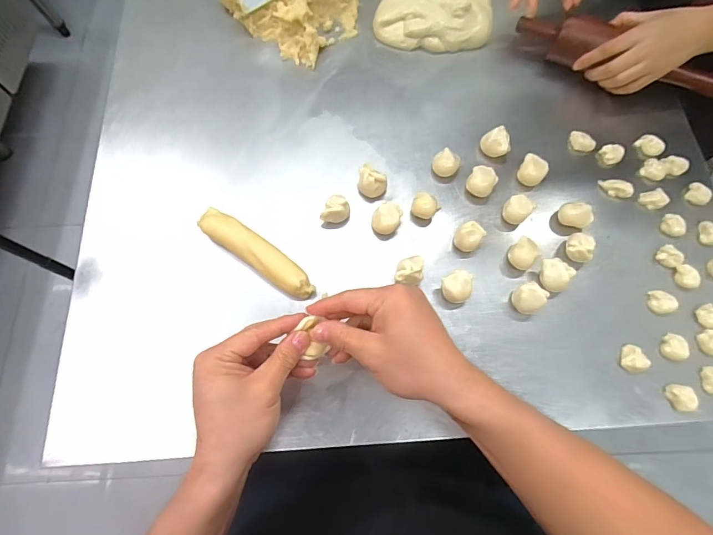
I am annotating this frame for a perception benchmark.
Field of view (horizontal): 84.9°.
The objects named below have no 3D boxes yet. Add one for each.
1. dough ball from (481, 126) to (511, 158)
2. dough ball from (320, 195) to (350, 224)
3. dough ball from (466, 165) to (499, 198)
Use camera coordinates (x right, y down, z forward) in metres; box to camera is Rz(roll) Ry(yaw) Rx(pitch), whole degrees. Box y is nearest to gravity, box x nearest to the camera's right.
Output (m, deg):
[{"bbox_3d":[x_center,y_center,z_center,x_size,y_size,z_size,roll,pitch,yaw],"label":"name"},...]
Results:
[{"bbox_3d":[0.178,-0.158,0.495,0.029,0.026,0.031,0,71,-1],"label":"dough ball"},{"bbox_3d":[-0.026,-0.068,0.463,0.035,0.027,0.023,-10,71,-5],"label":"dough ball"},{"bbox_3d":[0.154,-0.105,0.478,0.032,0.021,0.033,0,71,-1],"label":"dough ball"}]

